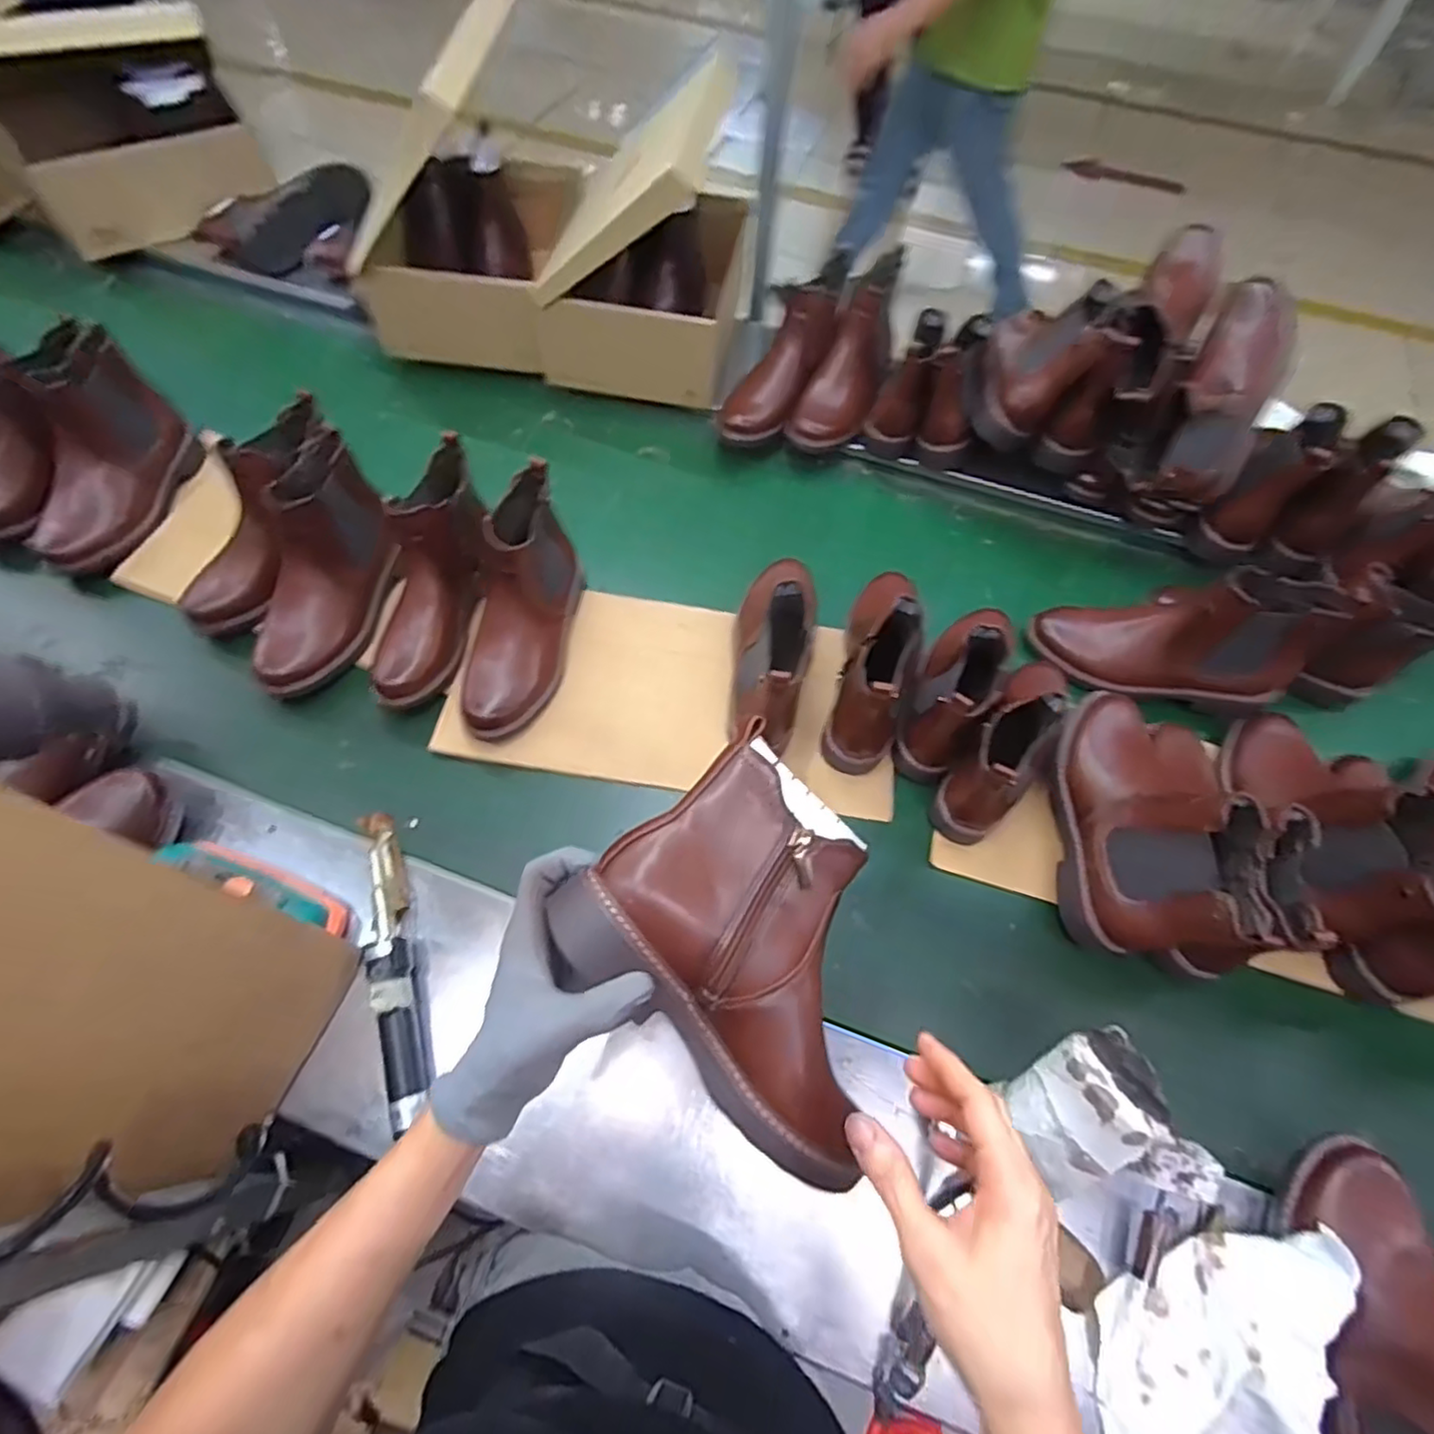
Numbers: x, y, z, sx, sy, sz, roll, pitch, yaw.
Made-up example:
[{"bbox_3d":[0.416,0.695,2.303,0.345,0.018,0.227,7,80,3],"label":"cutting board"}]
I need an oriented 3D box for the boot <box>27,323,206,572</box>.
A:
[{"bbox_3d":[-0.801,-0.330,0.851,0.084,0.171,0.268,13,62,4],"label":"boot"}]

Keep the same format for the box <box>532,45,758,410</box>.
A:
[{"bbox_3d":[-0.103,-0.678,1.042,0.277,0.170,0.349,8,62,1],"label":"box"}]

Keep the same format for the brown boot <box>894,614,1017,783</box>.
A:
[{"bbox_3d":[0.279,-0.059,0.731,0.070,0.152,0.251,26,64,10],"label":"brown boot"}]

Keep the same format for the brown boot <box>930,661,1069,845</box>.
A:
[{"bbox_3d":[0.324,0.008,0.687,0.079,0.138,0.246,37,66,15],"label":"brown boot"}]

